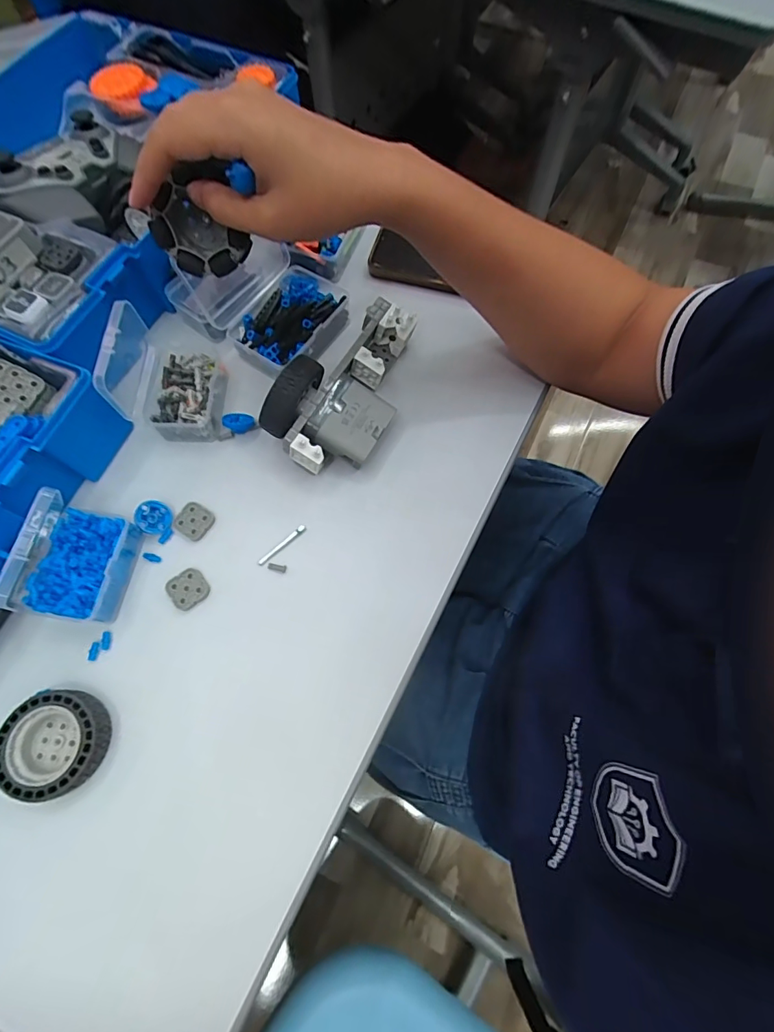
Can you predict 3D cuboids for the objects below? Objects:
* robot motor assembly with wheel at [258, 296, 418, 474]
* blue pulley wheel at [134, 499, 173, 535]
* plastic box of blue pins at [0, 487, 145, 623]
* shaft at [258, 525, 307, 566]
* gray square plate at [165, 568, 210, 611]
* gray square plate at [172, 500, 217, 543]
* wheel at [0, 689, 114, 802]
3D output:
[{"bbox_3d":[-0.028,-0.105,0.347,0.074,0.061,0.144,21,72,7],"label":"robot motor assembly with wheel"},{"bbox_3d":[-0.174,0.001,0.334,0.025,0.004,0.025,6,77,-31],"label":"blue pulley wheel"},{"bbox_3d":[-0.212,0.028,0.294,0.056,0.069,0.074,5,71,2],"label":"plastic box of blue pins"},{"bbox_3d":[-0.078,0.021,0.332,0.043,0.004,0.005,-40,75,-12],"label":"shaft"},{"bbox_3d":[-0.143,0.052,0.321,0.025,0.004,0.026,-40,75,-12],"label":"gray square plate"},{"bbox_3d":[-0.145,0.003,0.336,0.026,0.004,0.026,28,73,10],"label":"gray square plate"},{"bbox_3d":[-0.207,0.141,0.280,0.061,0.019,0.058,0,71,0],"label":"wheel"}]

